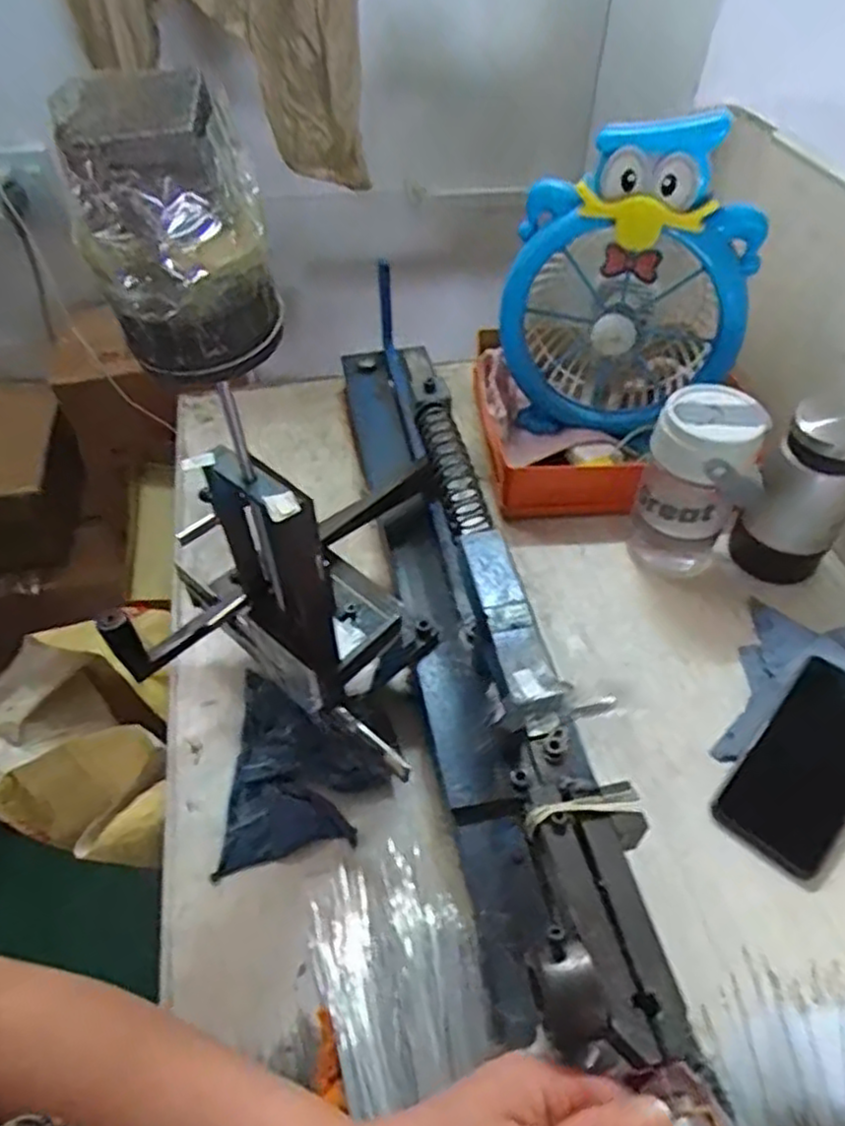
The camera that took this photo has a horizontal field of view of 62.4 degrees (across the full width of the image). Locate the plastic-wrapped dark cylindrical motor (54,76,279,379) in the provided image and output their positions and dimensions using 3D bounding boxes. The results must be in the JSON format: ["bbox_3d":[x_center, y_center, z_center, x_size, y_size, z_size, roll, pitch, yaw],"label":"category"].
[{"bbox_3d":[-0.087,-0.117,0.245,0.057,0.091,0.061,0,49,0],"label":"plastic-wrapped dark cylindrical motor"}]

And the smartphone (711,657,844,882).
[{"bbox_3d":[0.281,0.144,0.504,0.073,0.015,0.152,35,74,26],"label":"smartphone"}]

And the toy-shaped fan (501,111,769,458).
[{"bbox_3d":[0.200,-0.275,0.683,0.214,0.283,0.144,10,50,9],"label":"toy-shaped fan"}]

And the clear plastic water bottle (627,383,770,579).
[{"bbox_3d":[0.236,-0.063,0.606,0.095,0.160,0.075,20,52,16],"label":"clear plastic water bottle"}]

